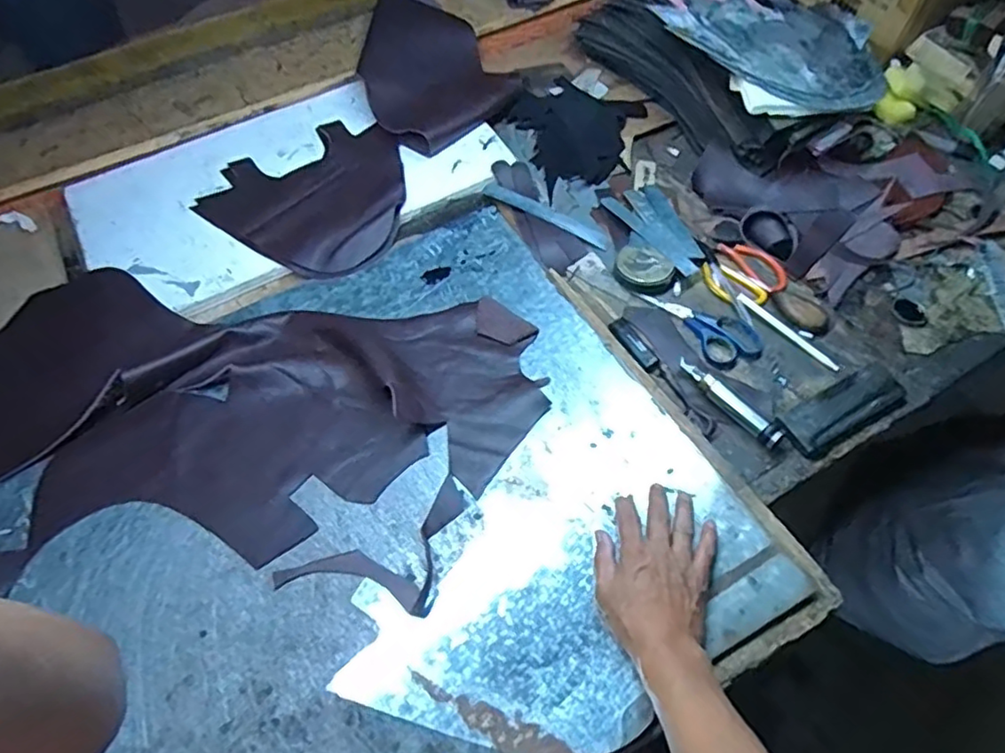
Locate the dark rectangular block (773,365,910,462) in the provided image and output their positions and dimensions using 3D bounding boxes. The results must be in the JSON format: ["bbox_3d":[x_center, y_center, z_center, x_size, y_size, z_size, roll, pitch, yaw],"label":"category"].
[{"bbox_3d":[0.381,0.036,0.695,0.156,0.015,0.059,-26,62,-13],"label":"dark rectangular block"}]

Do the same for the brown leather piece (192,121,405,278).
[{"bbox_3d":[-0.262,-0.275,0.903,0.290,0.030,0.261,29,65,18],"label":"brown leather piece"}]

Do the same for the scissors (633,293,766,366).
[{"bbox_3d":[0.249,-0.071,0.777,0.069,0.014,0.154,-32,63,-16],"label":"scissors"}]

